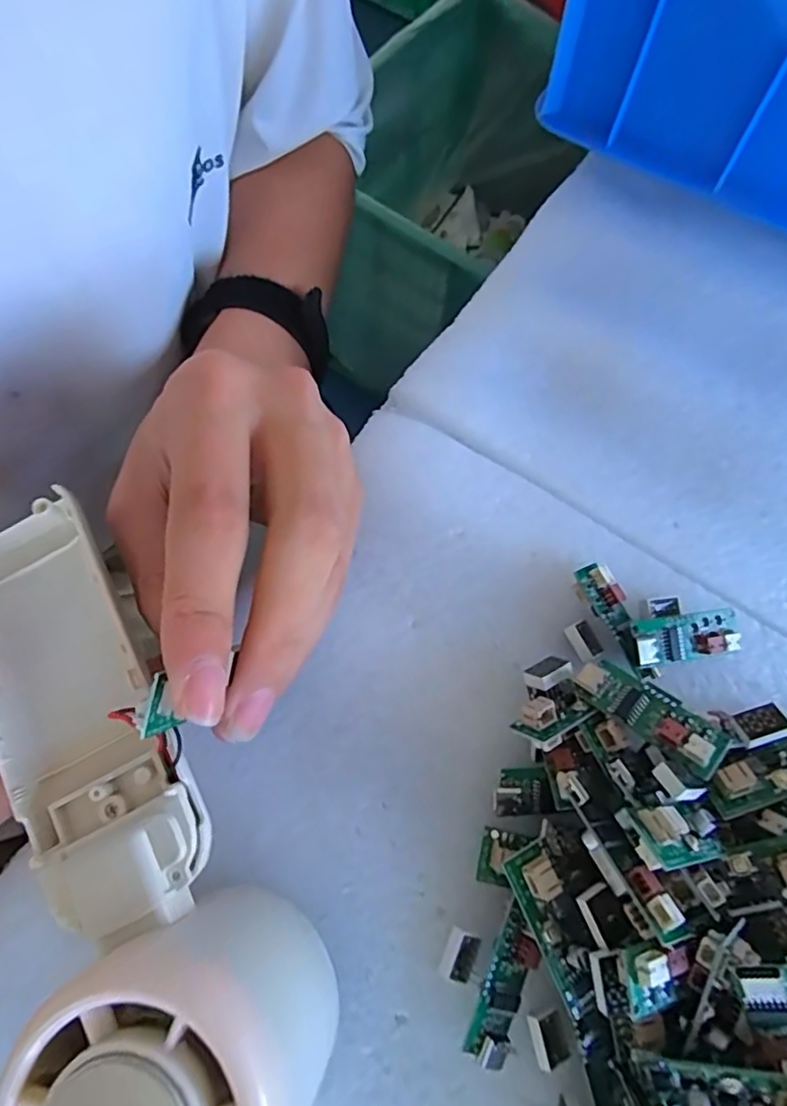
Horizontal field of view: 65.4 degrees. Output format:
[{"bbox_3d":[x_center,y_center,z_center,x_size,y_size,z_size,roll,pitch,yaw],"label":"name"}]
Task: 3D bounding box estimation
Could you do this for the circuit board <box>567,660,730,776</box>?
[{"bbox_3d":[0.070,0.043,0.167,0.040,0.007,0.014,33,71,32],"label":"circuit board"}]

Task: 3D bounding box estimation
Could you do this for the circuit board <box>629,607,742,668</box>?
[{"bbox_3d":[0.089,0.025,0.187,0.037,0.006,0.015,-7,69,-17],"label":"circuit board"}]

